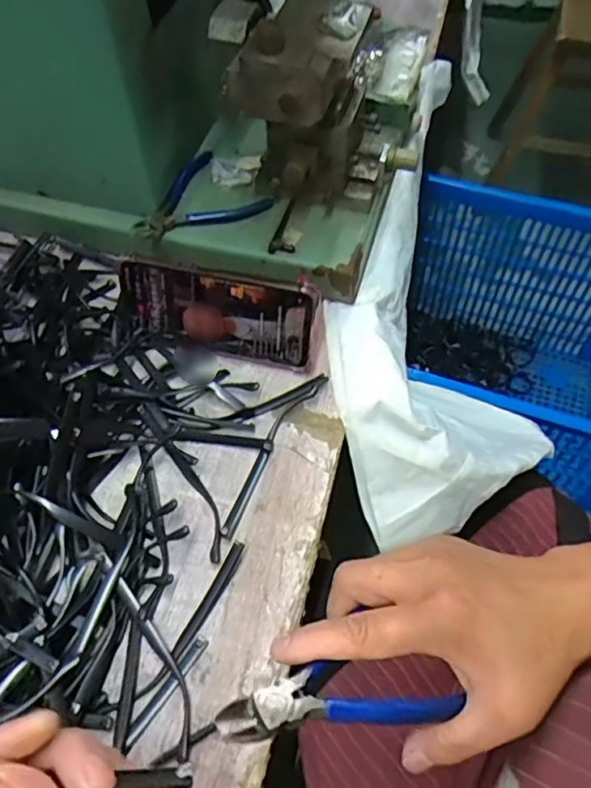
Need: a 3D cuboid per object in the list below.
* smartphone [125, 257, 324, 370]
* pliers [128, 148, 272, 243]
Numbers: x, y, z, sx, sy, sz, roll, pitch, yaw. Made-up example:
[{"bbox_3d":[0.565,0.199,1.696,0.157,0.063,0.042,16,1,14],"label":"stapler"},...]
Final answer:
[{"bbox_3d":[-0.063,-0.066,0.482,0.157,0.077,0.006,13,40,6],"label":"smartphone"},{"bbox_3d":[-0.078,-0.176,0.544,0.091,0.018,0.110,25,62,16],"label":"pliers"}]

